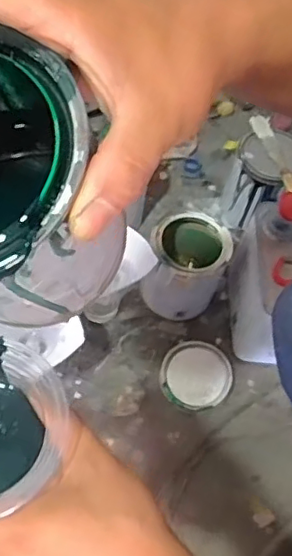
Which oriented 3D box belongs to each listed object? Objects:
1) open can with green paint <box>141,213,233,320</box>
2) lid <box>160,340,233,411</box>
[{"bbox_3d":[0.058,-0.023,0.847,0.106,0.116,0.123,14,60,5],"label":"open can with green paint"},{"bbox_3d":[0.070,0.132,0.828,0.100,0.015,0.091,2,60,-3],"label":"lid"}]

